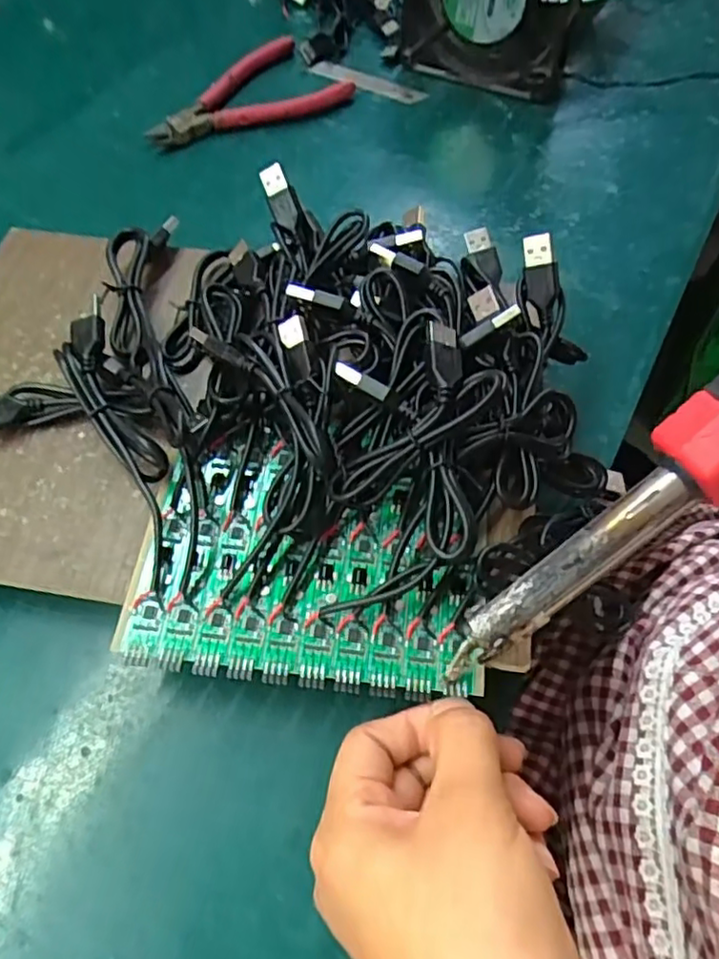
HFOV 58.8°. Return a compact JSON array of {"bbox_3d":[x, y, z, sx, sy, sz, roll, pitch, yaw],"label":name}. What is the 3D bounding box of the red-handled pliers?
[{"bbox_3d":[-0.082,-0.278,0.463,0.151,0.026,0.080,-21,64,-14],"label":"red-handled pliers"}]

